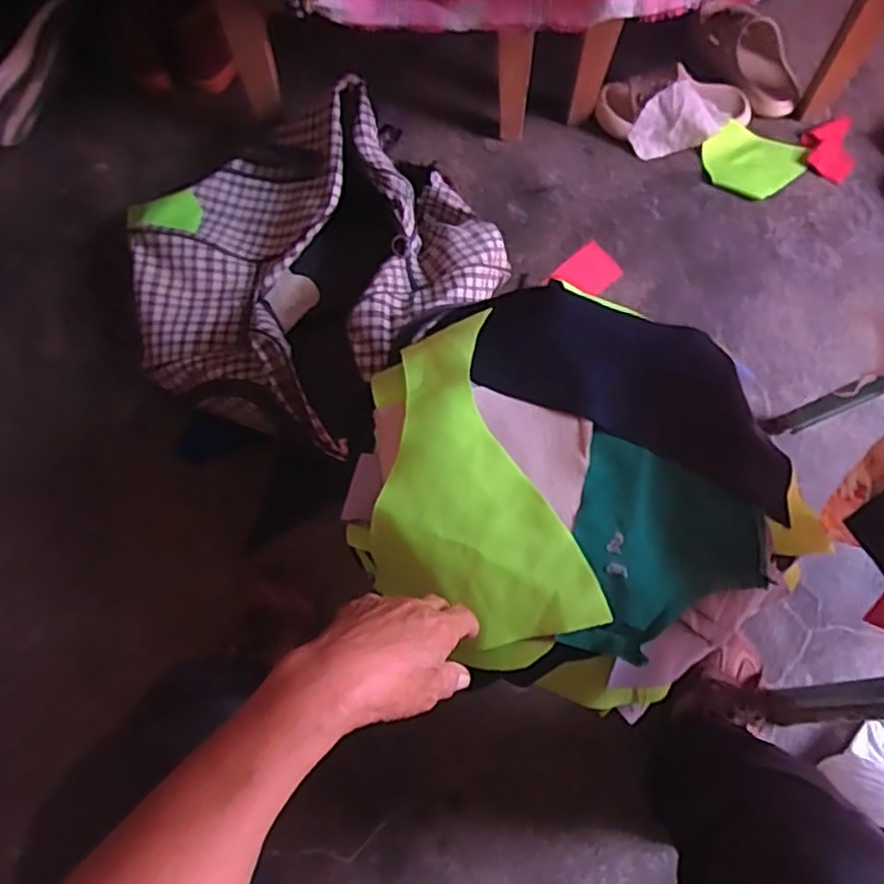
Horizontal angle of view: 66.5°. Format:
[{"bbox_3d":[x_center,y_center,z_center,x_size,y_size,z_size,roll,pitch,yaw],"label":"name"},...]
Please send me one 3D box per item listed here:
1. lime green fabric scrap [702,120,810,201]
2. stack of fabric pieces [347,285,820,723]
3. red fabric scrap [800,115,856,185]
[{"bbox_3d":[0.430,-0.384,0.933,0.137,0.008,0.087,20,90,2],"label":"lime green fabric scrap"},{"bbox_3d":[0.103,0.033,0.527,0.338,0.063,0.293,21,75,7],"label":"stack of fabric pieces"},{"bbox_3d":[0.541,-0.412,0.939,0.069,0.005,0.106,5,74,2],"label":"red fabric scrap"}]

